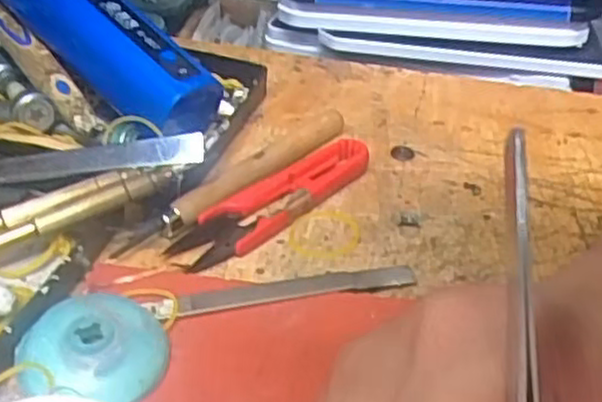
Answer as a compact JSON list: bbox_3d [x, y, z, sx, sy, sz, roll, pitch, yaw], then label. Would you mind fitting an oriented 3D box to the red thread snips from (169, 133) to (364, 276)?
[{"bbox_3d":[-0.009,-0.002,0.301,0.095,0.010,0.023,-27,48,-34],"label":"red thread snips"}]

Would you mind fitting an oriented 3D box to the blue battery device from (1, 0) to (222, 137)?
[{"bbox_3d":[-0.088,-0.073,0.331,0.131,0.031,0.031,41,47,12],"label":"blue battery device"}]

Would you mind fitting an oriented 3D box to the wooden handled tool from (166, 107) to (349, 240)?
[{"bbox_3d":[-0.018,-0.015,0.315,0.013,0.011,0.104,31,45,30],"label":"wooden handled tool"}]

